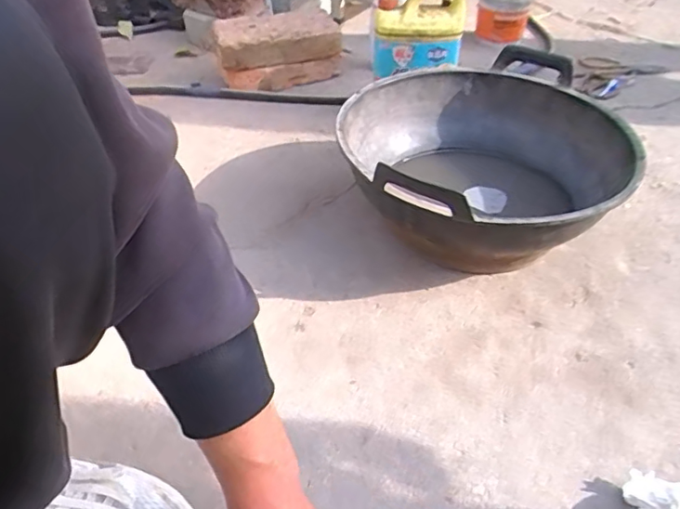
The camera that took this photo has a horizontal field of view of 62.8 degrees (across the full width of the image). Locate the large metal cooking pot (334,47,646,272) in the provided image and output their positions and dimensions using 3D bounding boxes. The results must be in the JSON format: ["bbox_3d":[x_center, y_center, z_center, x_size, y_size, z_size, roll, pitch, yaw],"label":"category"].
[{"bbox_3d":[0.197,-0.121,0.769,0.377,0.169,0.384,2,41,-1],"label":"large metal cooking pot"}]

